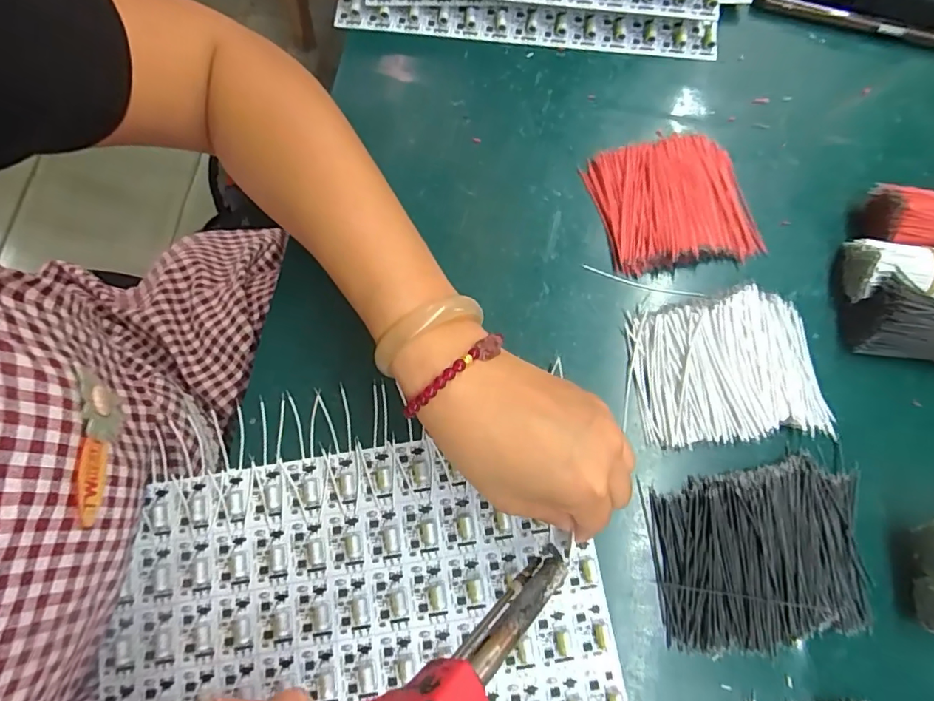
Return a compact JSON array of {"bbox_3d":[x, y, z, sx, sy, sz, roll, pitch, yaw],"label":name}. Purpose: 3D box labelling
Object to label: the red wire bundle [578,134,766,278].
[{"bbox_3d":[0.142,-0.102,0.334,0.105,0.019,0.089,-7,77,-1],"label":"red wire bundle"}]

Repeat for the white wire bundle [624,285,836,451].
[{"bbox_3d":[0.165,0.011,0.307,0.113,0.021,0.089,-6,77,0],"label":"white wire bundle"}]

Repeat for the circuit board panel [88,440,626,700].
[{"bbox_3d":[-0.060,0.181,0.277,0.285,0.007,0.242,-9,76,-3],"label":"circuit board panel"}]

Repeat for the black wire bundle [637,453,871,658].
[{"bbox_3d":[0.173,0.118,0.284,0.122,0.019,0.094,-8,77,-1],"label":"black wire bundle"}]

